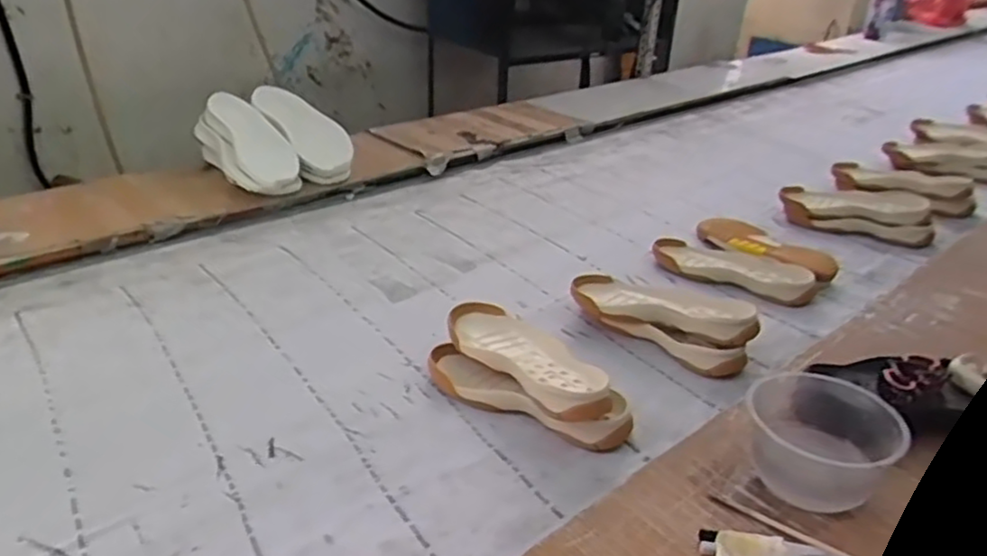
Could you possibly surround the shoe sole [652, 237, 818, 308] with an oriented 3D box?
[{"bbox_3d":[0.368,-0.014,1.102,0.243,0.028,0.087,21,35,27],"label":"shoe sole"}]

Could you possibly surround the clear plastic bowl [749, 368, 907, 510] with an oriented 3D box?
[{"bbox_3d":[0.306,0.150,0.671,0.111,0.071,0.123,-24,41,-39],"label":"clear plastic bowl"}]

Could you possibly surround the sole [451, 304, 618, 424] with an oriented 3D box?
[{"bbox_3d":[0.042,0.087,0.823,0.094,0.032,0.238,-19,37,-33],"label":"sole"}]

